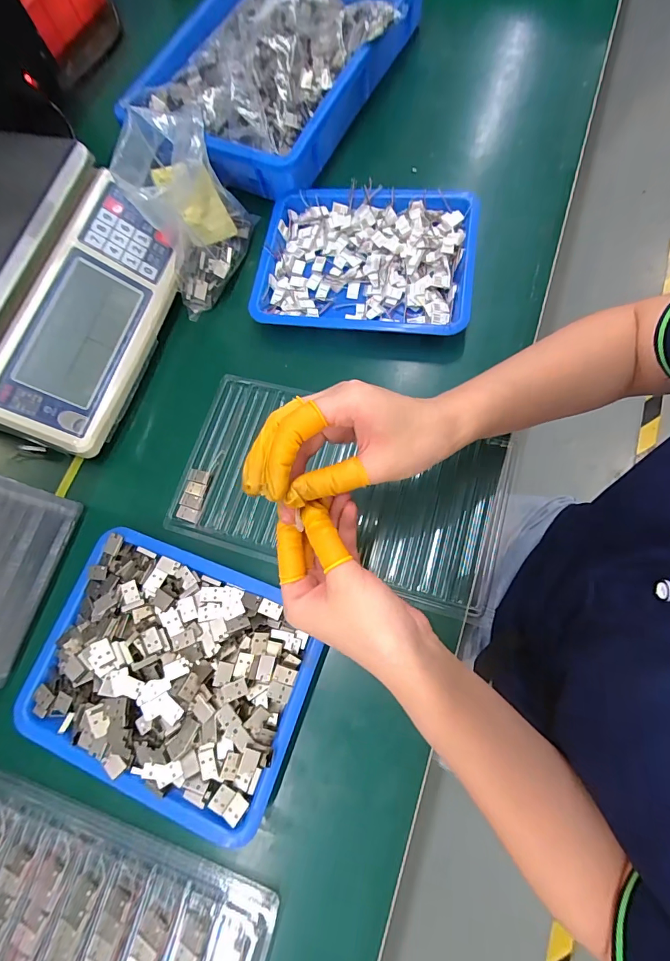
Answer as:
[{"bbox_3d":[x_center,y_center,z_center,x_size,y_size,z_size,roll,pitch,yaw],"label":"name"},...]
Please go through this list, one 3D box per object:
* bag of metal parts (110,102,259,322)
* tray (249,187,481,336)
[{"bbox_3d":[-0.136,-0.263,0.401,0.101,0.127,0.104,-21,71,-1],"label":"bag of metal parts"},{"bbox_3d":[0.031,-0.225,0.422,0.211,0.041,0.167,7,75,8],"label":"tray"}]

